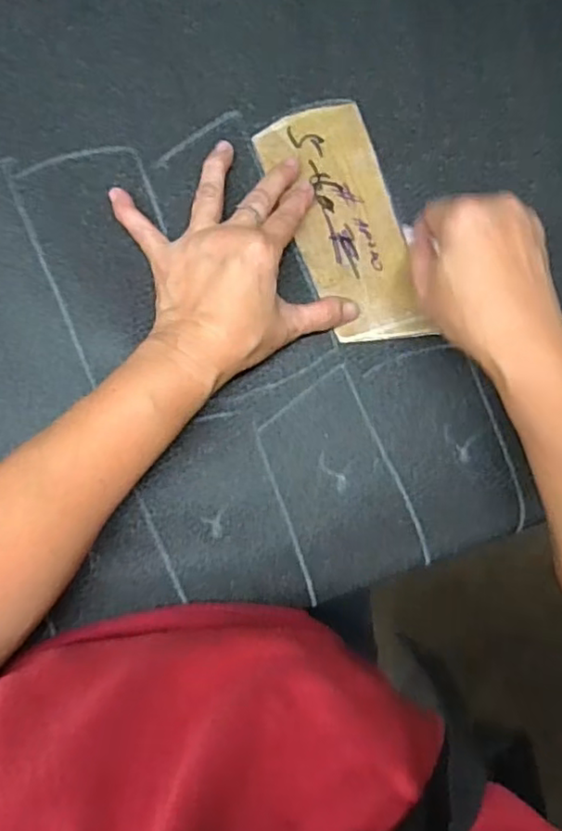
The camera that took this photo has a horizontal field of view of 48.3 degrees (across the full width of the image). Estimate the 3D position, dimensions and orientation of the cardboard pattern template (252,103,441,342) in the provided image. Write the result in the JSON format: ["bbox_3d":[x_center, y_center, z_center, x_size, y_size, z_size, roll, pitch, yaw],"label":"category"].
[{"bbox_3d":[0.043,-0.121,0.407,0.070,0.004,0.156,-21,92,-8],"label":"cardboard pattern template"}]

